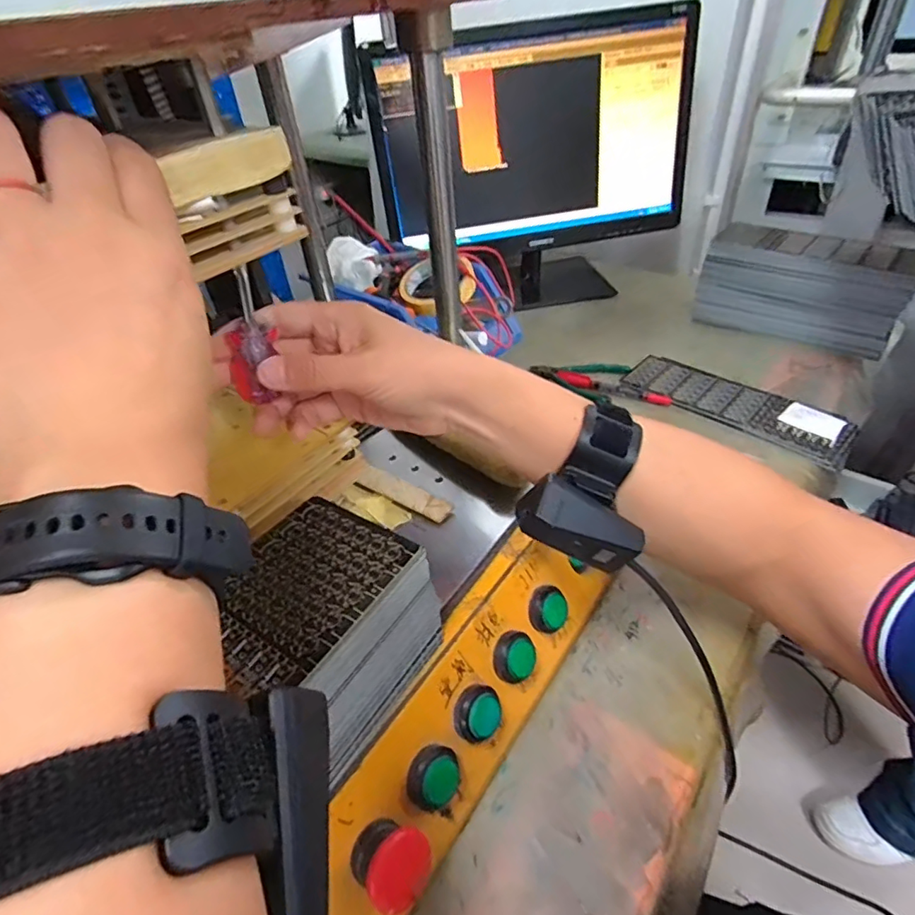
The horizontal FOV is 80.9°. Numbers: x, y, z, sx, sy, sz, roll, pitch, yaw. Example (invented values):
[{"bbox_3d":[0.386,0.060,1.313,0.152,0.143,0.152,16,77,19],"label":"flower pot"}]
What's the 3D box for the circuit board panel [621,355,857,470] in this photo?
[{"bbox_3d":[0.309,-0.061,0.604,0.079,0.019,0.236,-35,49,-29],"label":"circuit board panel"}]

